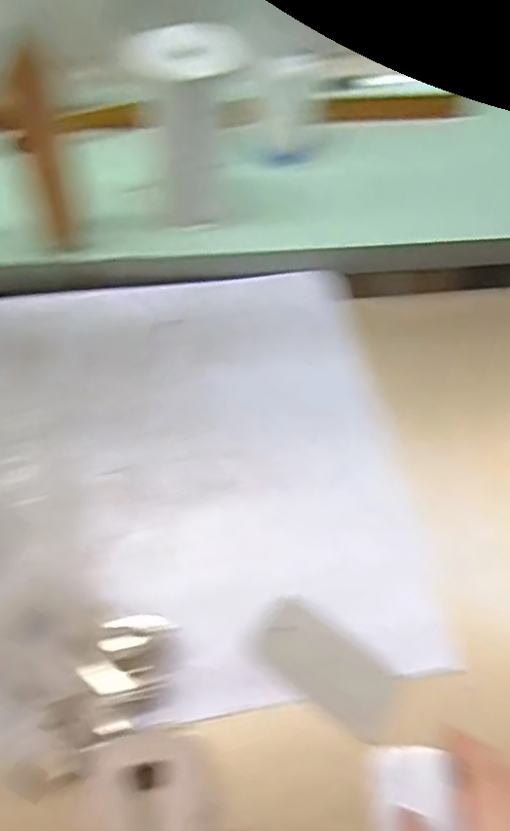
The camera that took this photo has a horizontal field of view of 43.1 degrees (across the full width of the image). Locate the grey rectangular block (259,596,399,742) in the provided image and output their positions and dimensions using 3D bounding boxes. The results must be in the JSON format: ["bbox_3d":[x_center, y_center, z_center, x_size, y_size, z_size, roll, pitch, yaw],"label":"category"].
[{"bbox_3d":[0.052,0.176,0.457,0.102,0.009,0.051,37,64,9],"label":"grey rectangular block"}]

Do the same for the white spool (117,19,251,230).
[{"bbox_3d":[-0.053,-0.263,0.594,0.095,0.148,0.079,-21,64,-16],"label":"white spool"}]

